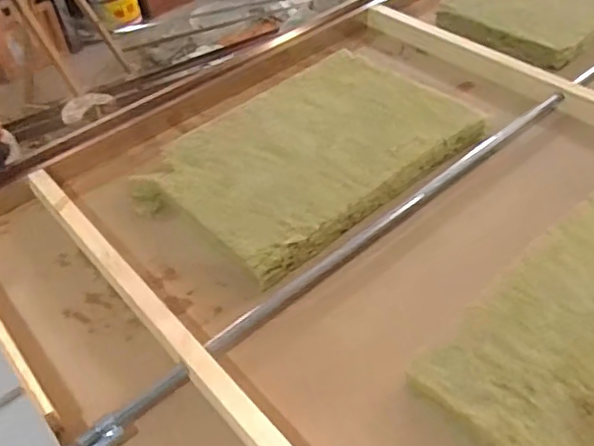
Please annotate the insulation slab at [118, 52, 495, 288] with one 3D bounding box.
[{"bbox_3d":[0.013,-0.114,0.929,0.493,0.050,0.326,-35,53,-26],"label":"insulation slab"}]

